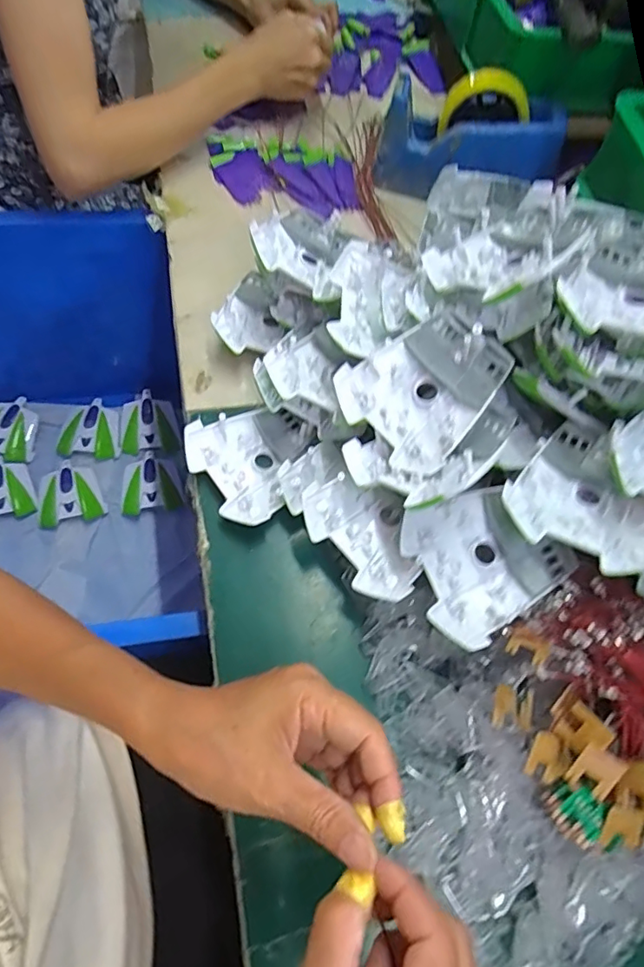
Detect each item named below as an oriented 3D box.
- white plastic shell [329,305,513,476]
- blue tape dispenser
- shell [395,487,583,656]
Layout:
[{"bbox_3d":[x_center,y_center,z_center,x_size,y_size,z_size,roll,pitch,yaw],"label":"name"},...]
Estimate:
[{"bbox_3d":[0.076,-0.069,0.375,0.108,0.030,0.093,-41,76,5],"label":"white plastic shell"},{"bbox_3d":[0.158,-0.378,0.557,0.196,0.099,0.073,3,65,13],"label":"blue tape dispenser"},{"bbox_3d":[0.109,0.050,0.357,0.101,0.023,0.093,-32,73,-18],"label":"shell"}]

